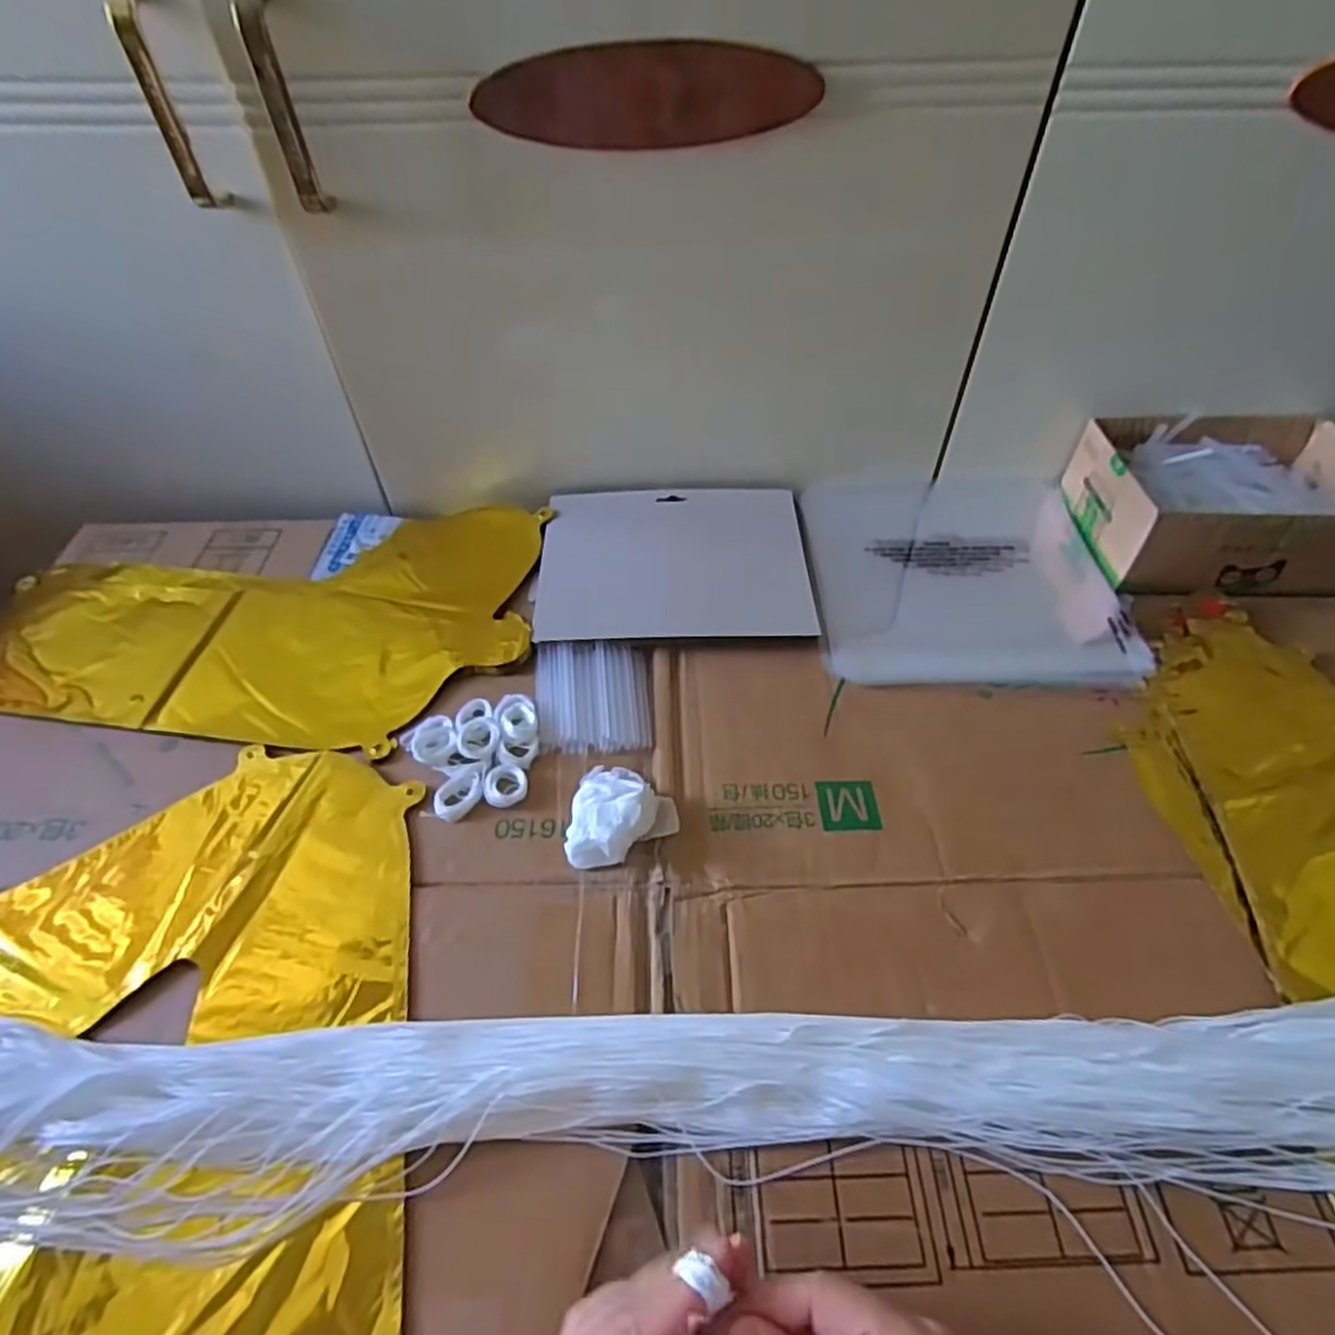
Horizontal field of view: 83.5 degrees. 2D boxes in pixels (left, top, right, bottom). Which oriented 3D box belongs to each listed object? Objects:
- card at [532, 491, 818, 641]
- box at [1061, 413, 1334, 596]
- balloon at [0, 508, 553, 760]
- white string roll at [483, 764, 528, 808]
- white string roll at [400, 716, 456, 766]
[{"bbox_3d":[0.004,-0.080,0.539,0.185,0.010,0.148,-2,51,-1],"label":"card"},{"bbox_3d":[0.413,-0.123,0.552,0.189,0.060,0.140,0,51,1],"label":"box"},{"bbox_3d":[-0.293,-0.036,0.532,0.388,0.014,0.218,1,51,1],"label":"balloon"},{"bbox_3d":[-0.095,0.069,0.437,0.025,0.007,0.025,0,51,0],"label":"white string roll"},{"bbox_3d":[-0.141,0.044,0.454,0.036,0.005,0.030,33,58,25],"label":"white string roll"}]

